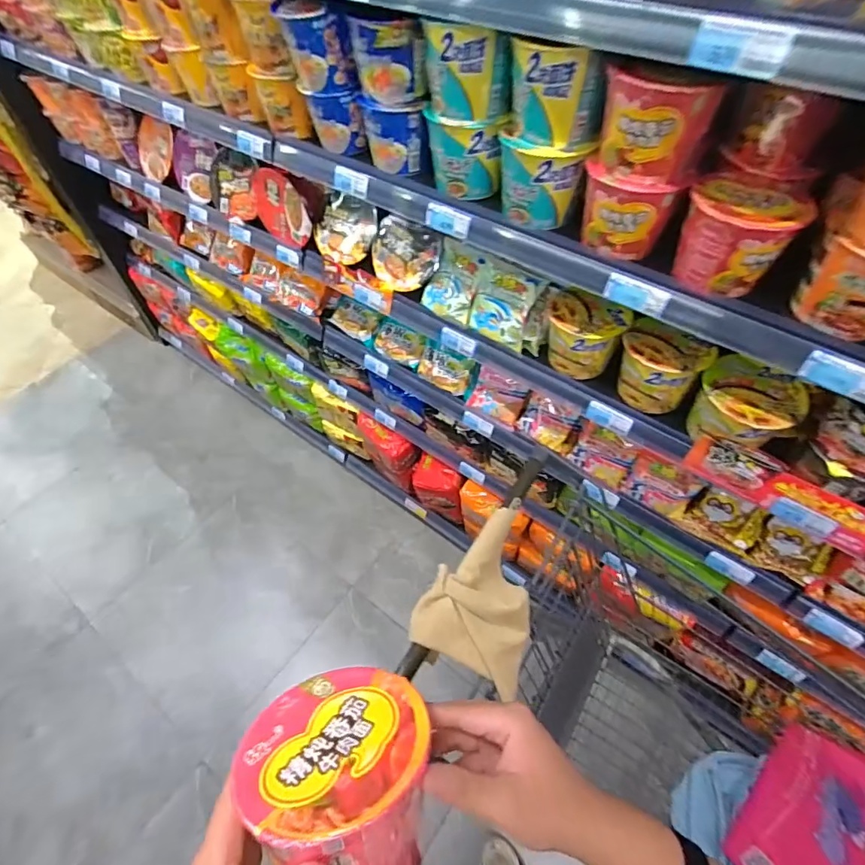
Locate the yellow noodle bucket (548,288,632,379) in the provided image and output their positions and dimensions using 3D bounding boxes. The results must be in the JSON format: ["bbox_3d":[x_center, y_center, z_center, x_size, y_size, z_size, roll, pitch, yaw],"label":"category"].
[{"bbox_3d":[0.265,-0.170,0.850,0.128,0.111,0.113,16,56,13],"label":"yellow noodle bucket"}]

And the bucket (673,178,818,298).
[{"bbox_3d":[0.369,-0.238,0.587,0.119,0.102,0.097,33,61,22],"label":"bucket"}]

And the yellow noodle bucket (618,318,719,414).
[{"bbox_3d":[0.373,-0.109,0.793,0.095,0.119,0.123,-30,59,-19],"label":"yellow noodle bucket"}]

